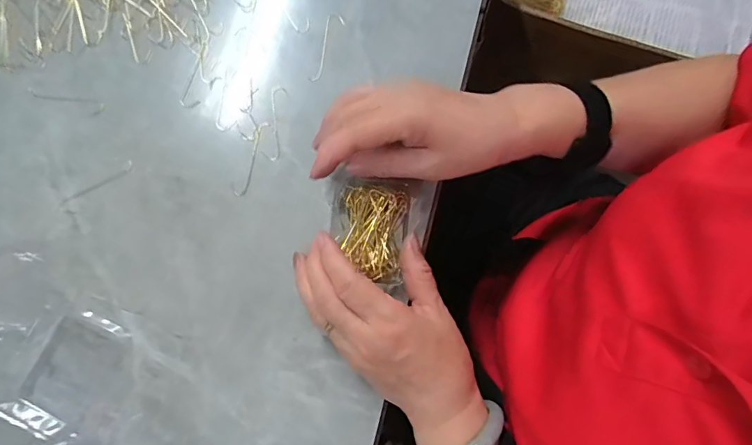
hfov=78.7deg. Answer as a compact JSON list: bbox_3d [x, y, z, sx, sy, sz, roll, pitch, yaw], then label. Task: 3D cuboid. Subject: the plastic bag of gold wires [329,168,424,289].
[{"bbox_3d":[-0.007,0.003,0.336,0.064,0.018,0.075,12,78,3],"label":"plastic bag of gold wires"}]

